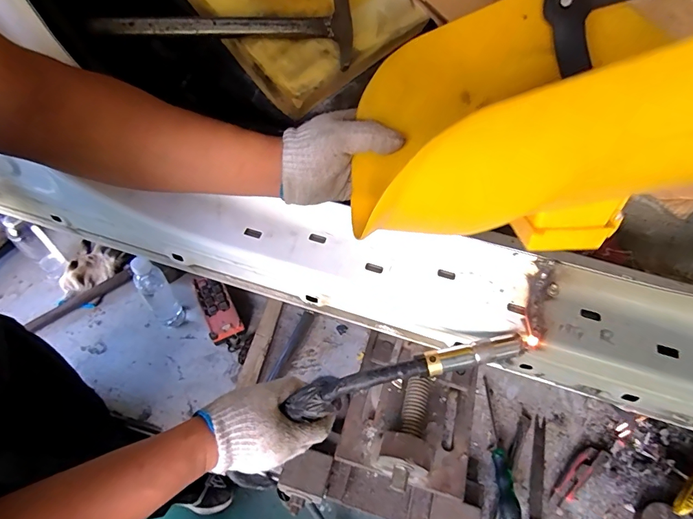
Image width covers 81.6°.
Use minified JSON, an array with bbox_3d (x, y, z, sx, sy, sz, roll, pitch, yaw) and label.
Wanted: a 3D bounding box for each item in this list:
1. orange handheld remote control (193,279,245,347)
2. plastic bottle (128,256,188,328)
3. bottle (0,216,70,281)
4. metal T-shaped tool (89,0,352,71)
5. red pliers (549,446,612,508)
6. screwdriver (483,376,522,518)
[{"bbox_3d":[-0.289,0.111,0.894,0.067,0.040,0.161,-25,59,-21],"label":"orange handheld remote control"},{"bbox_3d":[-0.383,0.068,0.822,0.066,0.207,0.054,-29,61,-23],"label":"plastic bottle"},{"bbox_3d":[-0.680,-0.027,0.882,0.069,0.189,0.056,38,60,22],"label":"bottle"},{"bbox_3d":[-0.136,-0.278,0.471,0.291,0.086,0.019,-4,14,-12],"label":"metal T-shaped tool"},{"bbox_3d":[0.427,0.390,0.736,0.151,0.021,0.041,-27,60,-22],"label":"red pliers"},{"bbox_3d":[0.285,0.342,0.751,0.033,0.039,0.258,6,53,0],"label":"screwdriver"}]

